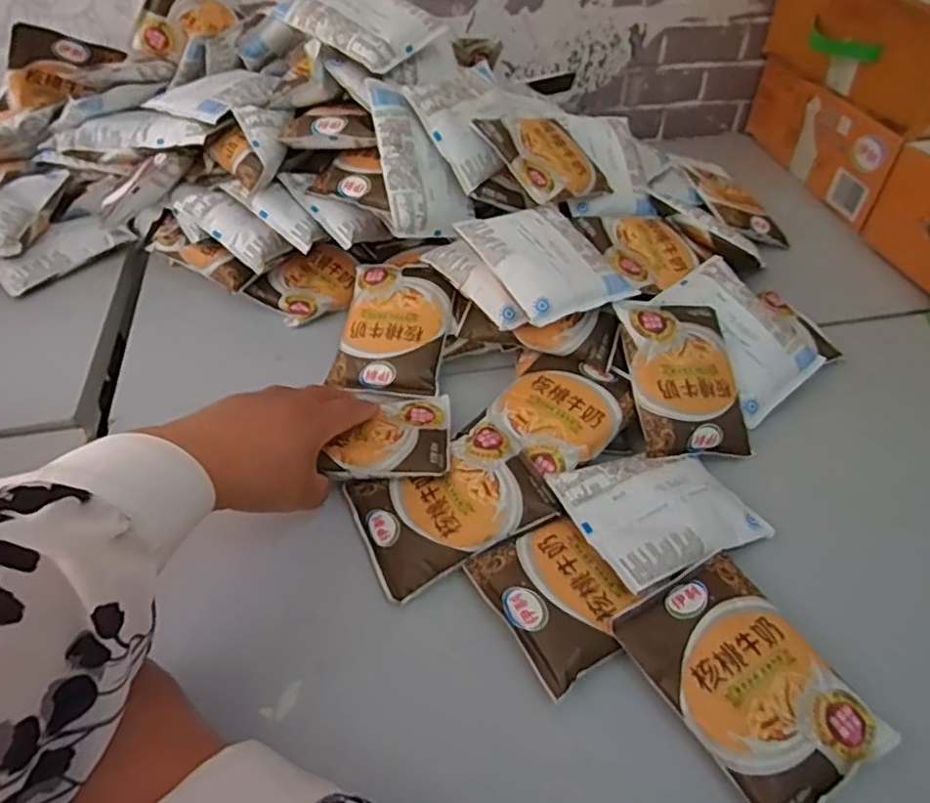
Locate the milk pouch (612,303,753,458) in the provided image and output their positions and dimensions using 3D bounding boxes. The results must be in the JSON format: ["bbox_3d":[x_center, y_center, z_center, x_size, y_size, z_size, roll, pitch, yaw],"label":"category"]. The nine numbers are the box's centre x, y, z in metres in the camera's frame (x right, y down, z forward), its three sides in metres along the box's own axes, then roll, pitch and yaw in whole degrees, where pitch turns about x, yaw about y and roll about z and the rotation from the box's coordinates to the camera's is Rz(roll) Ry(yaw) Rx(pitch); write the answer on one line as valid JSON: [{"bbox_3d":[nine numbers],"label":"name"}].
[{"bbox_3d":[0.170,-0.020,0.491,0.092,0.020,0.122,-3,72,-18],"label":"milk pouch"}]

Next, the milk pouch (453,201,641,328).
[{"bbox_3d":[0.062,-0.117,0.510,0.089,0.013,0.123,-24,60,-19],"label":"milk pouch"}]

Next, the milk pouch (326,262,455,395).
[{"bbox_3d":[-0.061,-0.065,0.554,0.096,0.015,0.123,8,71,9],"label":"milk pouch"}]

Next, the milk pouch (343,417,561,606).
[{"bbox_3d":[-0.013,0.068,0.442,0.120,0.028,0.093,-20,49,-19],"label":"milk pouch"}]

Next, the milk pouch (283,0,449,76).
[{"bbox_3d":[-0.089,-0.337,0.562,0.114,0.016,0.089,34,63,9],"label":"milk pouch"}]

